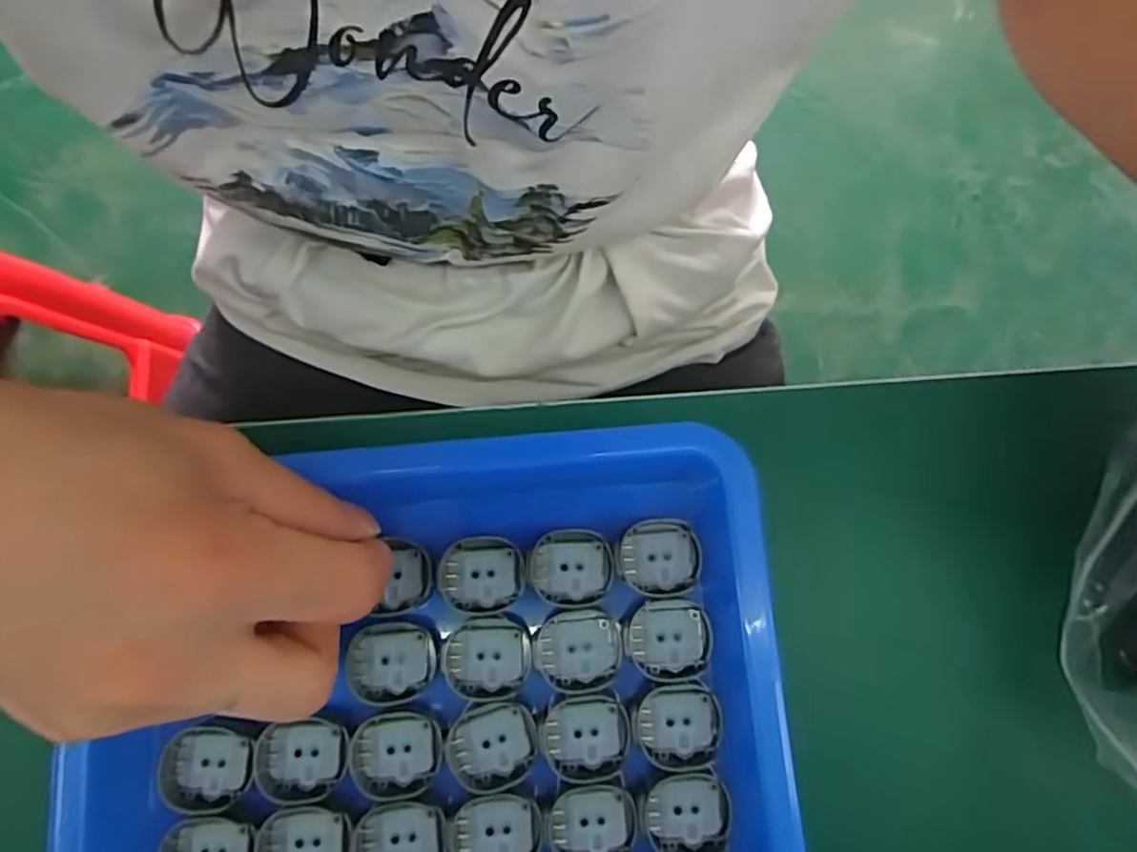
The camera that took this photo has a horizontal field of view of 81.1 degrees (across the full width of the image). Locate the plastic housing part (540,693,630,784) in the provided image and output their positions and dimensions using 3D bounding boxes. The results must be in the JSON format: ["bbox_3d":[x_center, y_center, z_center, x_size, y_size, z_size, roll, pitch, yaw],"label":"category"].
[{"bbox_3d":[0.005,0.100,0.212,0.027,0.004,0.026,1,80,1],"label":"plastic housing part"}]

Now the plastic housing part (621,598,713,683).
[{"bbox_3d":[0.033,0.070,0.217,0.027,0.004,0.025,-6,80,0],"label":"plastic housing part"}]

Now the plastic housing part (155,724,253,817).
[{"bbox_3d":[-0.116,0.109,0.210,0.028,0.007,0.025,-11,80,-1],"label":"plastic housing part"}]

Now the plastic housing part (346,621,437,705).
[{"bbox_3d":[-0.058,0.077,0.217,0.029,0.004,0.025,-6,80,0],"label":"plastic housing part"}]

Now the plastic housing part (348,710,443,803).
[{"bbox_3d":[-0.055,0.105,0.211,0.028,0.006,0.025,-7,80,0],"label":"plastic housing part"}]

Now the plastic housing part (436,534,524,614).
[{"bbox_3d":[-0.029,0.050,0.222,0.028,0.004,0.025,-2,80,0],"label":"plastic housing part"}]

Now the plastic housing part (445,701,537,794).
[{"bbox_3d":[-0.025,0.103,0.211,0.028,0.005,0.024,-18,80,-2],"label":"plastic housing part"}]

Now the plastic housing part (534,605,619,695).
[{"bbox_3d":[0.003,0.074,0.217,0.027,0.004,0.026,0,80,1],"label":"plastic housing part"}]

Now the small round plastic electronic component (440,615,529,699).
[{"bbox_3d":[-0.027,0.076,0.217,0.028,0.004,0.026,0,80,1],"label":"small round plastic electronic component"}]

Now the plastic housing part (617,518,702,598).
[{"bbox_3d":[0.031,0.044,0.224,0.027,0.004,0.026,6,80,2],"label":"plastic housing part"}]

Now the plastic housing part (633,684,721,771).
[{"bbox_3d":[0.035,0.096,0.212,0.026,0.005,0.025,1,80,1],"label":"plastic housing part"}]

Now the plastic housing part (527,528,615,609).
[{"bbox_3d":[0.001,0.048,0.222,0.028,0.004,0.025,2,80,1],"label":"plastic housing part"}]

